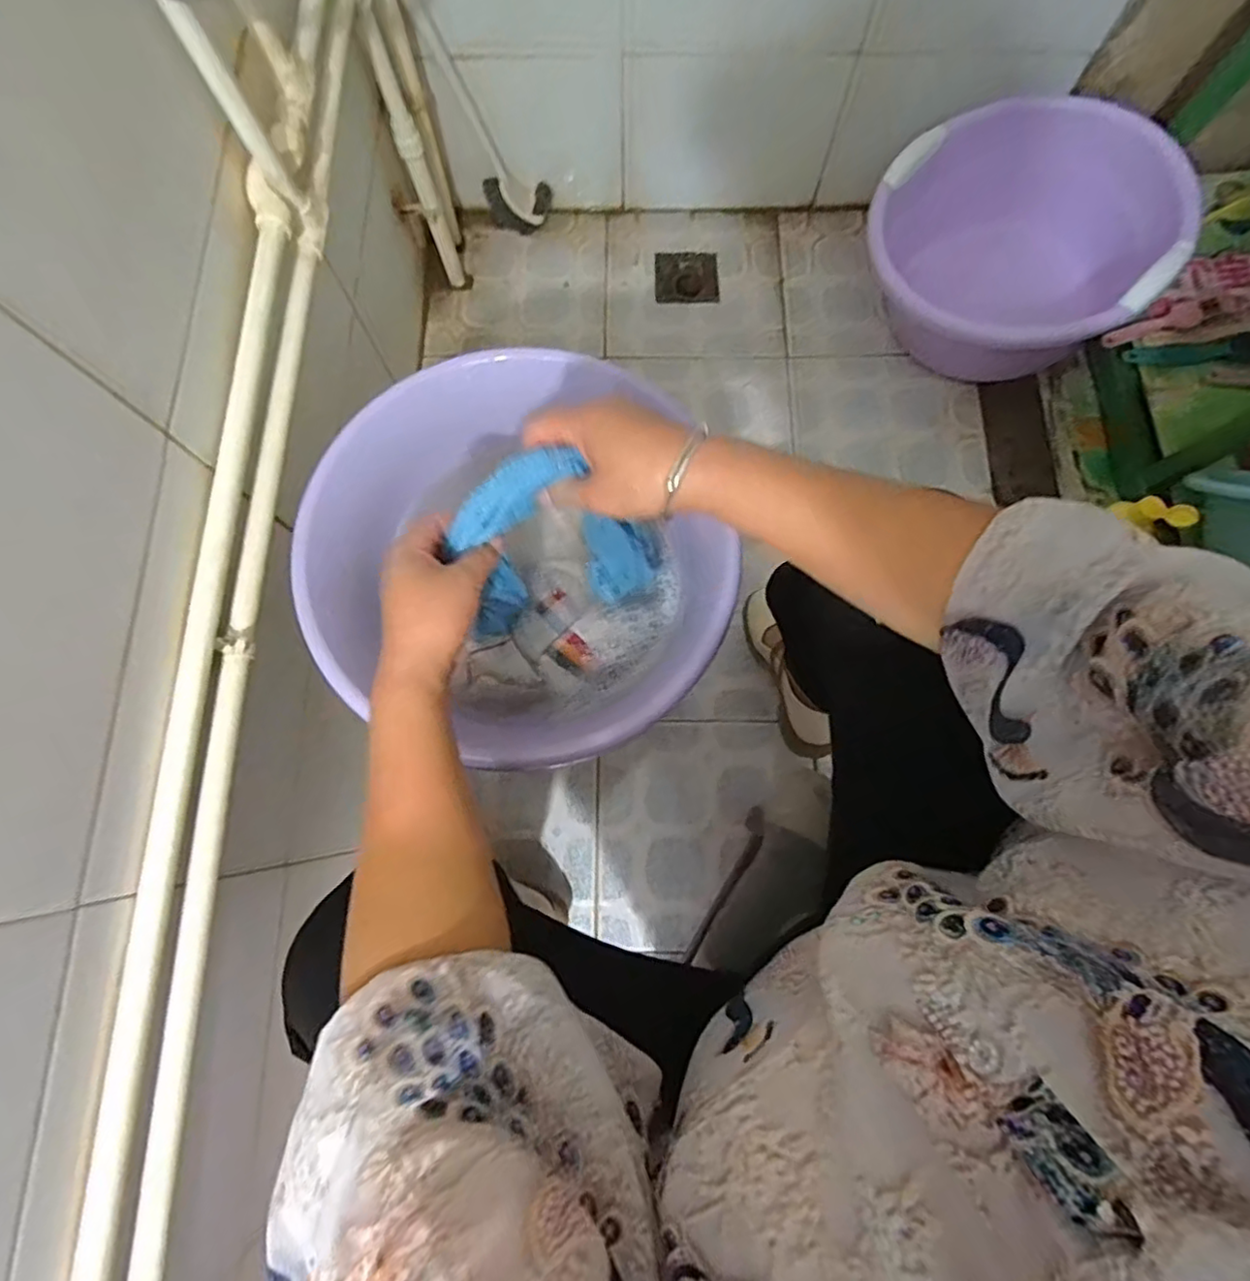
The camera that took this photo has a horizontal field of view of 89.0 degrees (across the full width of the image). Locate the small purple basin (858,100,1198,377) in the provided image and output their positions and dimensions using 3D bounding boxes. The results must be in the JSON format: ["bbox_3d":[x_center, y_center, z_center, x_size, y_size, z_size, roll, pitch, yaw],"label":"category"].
[{"bbox_3d":[0.560,-0.591,0.926,0.372,0.233,0.297,28,77,9],"label":"small purple basin"}]

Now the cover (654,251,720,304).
[{"bbox_3d":[0.106,-0.614,1.079,0.105,0.008,0.089,0,85,3],"label":"cover"}]

